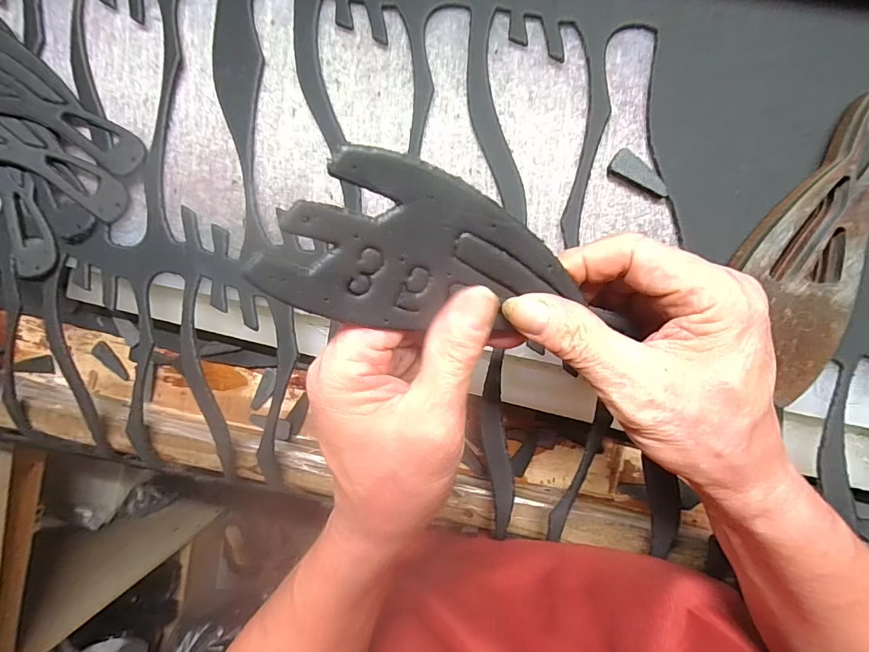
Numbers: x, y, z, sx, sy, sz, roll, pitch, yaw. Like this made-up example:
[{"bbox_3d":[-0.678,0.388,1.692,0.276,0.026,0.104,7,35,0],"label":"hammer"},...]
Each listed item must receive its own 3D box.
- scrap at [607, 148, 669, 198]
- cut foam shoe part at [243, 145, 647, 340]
[{"bbox_3d":[0.132,-0.098,0.275,0.040,0.011,0.016,27,96,2],"label":"scrap"},{"bbox_3d":[0.002,-0.020,0.162,0.117,0.009,0.061,19,115,-28],"label":"cut foam shoe part"}]

